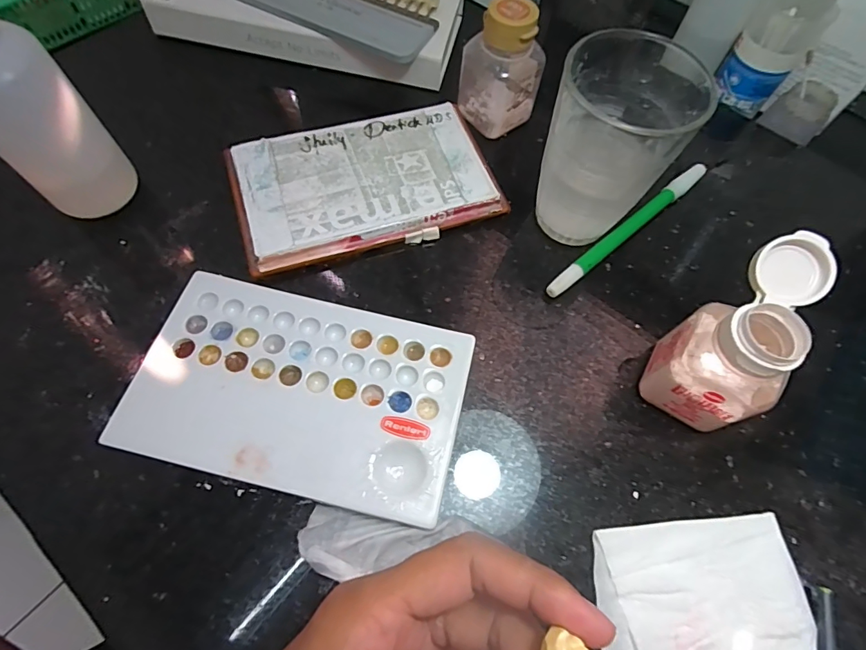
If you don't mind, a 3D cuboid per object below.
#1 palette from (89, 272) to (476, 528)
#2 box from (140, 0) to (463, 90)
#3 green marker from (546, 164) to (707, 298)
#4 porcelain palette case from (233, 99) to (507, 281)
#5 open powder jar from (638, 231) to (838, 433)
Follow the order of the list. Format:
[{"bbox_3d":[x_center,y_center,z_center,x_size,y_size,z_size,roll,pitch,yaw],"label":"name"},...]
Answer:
[{"bbox_3d":[-0.062,0.031,0.217,0.150,0.012,0.092,13,66,3],"label":"palette"},{"bbox_3d":[-0.088,-0.231,0.325,0.211,0.030,0.085,14,66,4],"label":"box"},{"bbox_3d":[0.120,-0.060,0.272,0.145,0.009,0.011,-37,72,-17],"label":"green marker"},{"bbox_3d":[-0.041,-0.088,0.271,0.151,0.014,0.092,-17,67,-10],"label":"porcelain palette case"},{"bbox_3d":[0.139,0.010,0.204,0.066,0.076,0.048,-40,73,-18],"label":"open powder jar"}]

